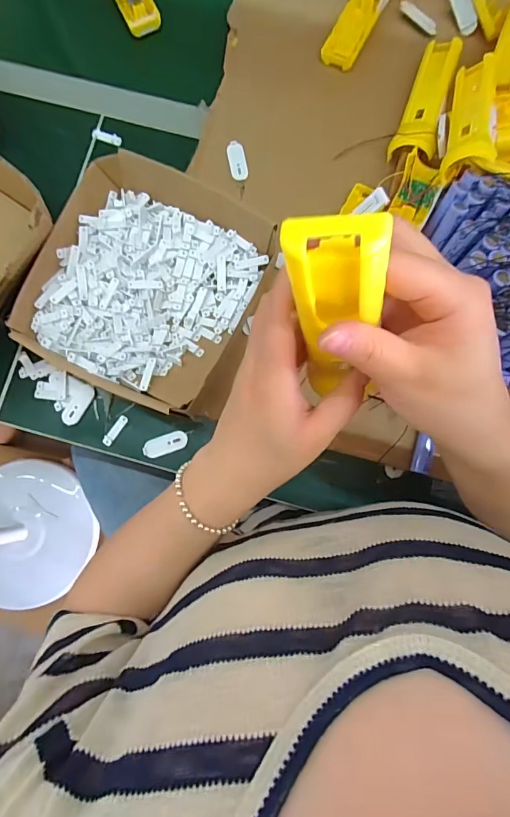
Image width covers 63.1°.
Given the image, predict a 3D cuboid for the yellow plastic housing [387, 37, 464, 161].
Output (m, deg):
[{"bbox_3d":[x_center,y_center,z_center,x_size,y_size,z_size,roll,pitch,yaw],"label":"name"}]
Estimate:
[{"bbox_3d":[0.198,-0.360,0.486,0.047,0.036,0.160,16,82,2],"label":"yellow plastic housing"}]

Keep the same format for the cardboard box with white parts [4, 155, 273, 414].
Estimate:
[{"bbox_3d":[-0.113,-0.132,0.458,0.228,0.054,0.238,18,82,3],"label":"cardboard box with white parts"}]

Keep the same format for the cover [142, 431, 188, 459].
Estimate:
[{"bbox_3d":[-0.101,0.040,0.466,0.050,0.004,0.021,-21,82,-3],"label":"cover"}]

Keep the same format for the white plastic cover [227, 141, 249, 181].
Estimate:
[{"bbox_3d":[-0.021,-0.299,0.502,0.021,0.004,0.050,-11,82,-2],"label":"white plastic cover"}]

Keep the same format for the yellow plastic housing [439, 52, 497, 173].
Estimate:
[{"bbox_3d":[0.227,-0.308,0.438,0.045,0.020,0.147,-7,62,42],"label":"yellow plastic housing"}]

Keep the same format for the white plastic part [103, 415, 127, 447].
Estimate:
[{"bbox_3d":[-0.159,0.025,0.471,0.011,0.004,0.040,33,83,5],"label":"white plastic part"}]

